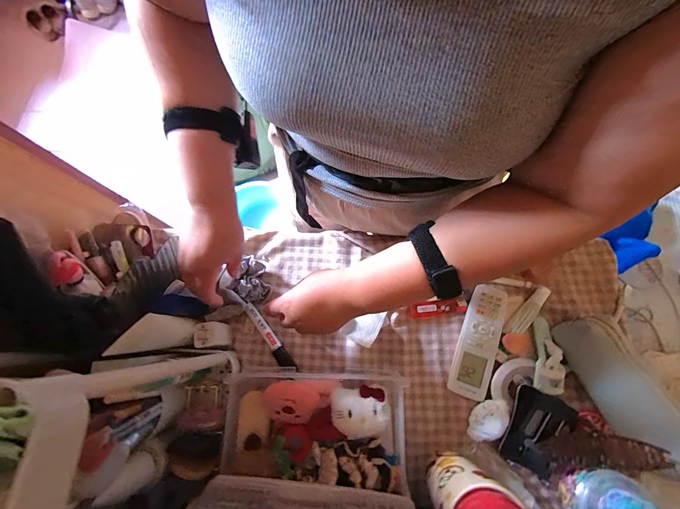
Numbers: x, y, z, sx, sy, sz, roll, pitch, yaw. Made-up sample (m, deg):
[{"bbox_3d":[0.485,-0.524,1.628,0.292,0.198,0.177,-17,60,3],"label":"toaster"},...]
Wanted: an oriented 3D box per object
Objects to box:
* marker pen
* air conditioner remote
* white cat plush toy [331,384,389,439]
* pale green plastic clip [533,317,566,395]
[{"bbox_3d":[-0.109,0.128,0.439,0.019,0.020,0.119,-38,76,-9],"label":"marker pen"},{"bbox_3d":[0.202,0.124,0.414,0.051,0.015,0.159,17,74,7],"label":"air conditioner remote"},{"bbox_3d":[0.025,0.199,0.367,0.069,0.031,0.054,-3,73,1],"label":"white cat plush toy"},{"bbox_3d":[0.293,0.140,0.400,0.035,0.030,0.100,10,74,5],"label":"pale green plastic clip"}]

